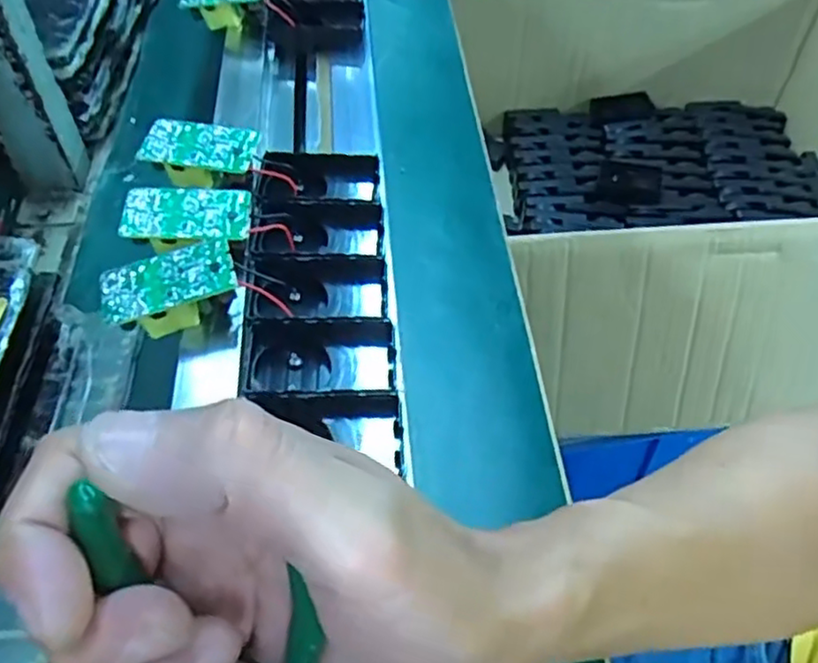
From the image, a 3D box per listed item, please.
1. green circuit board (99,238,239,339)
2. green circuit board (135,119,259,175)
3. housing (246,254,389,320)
[{"bbox_3d":[-0.116,-0.019,0.342,0.064,0.020,0.039,-20,55,-8],"label":"green circuit board"},{"bbox_3d":[-0.121,-0.108,0.400,0.063,0.008,0.035,6,53,5],"label":"green circuit board"},{"bbox_3d":[-0.047,-0.019,0.364,0.070,0.031,0.044,-2,52,-1],"label":"housing"}]

